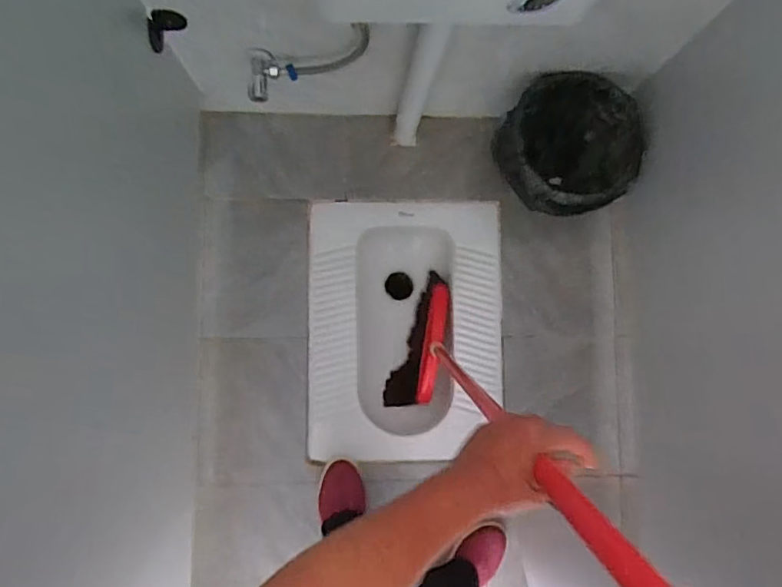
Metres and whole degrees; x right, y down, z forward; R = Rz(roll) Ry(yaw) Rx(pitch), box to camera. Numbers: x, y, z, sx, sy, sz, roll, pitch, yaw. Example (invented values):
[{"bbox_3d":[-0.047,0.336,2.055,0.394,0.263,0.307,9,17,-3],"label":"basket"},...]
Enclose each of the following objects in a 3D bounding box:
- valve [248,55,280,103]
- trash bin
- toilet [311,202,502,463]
[{"bbox_3d":[-0.229,-0.381,0.969,0.056,0.036,0.078,4,79,2],"label":"valve"},{"bbox_3d":[0.351,-0.278,1.159,0.262,0.254,0.272,0,79,1],"label":"trash bin"},{"bbox_3d":[0.035,0.092,1.289,0.435,0.198,0.575,0,79,2],"label":"toilet"}]

